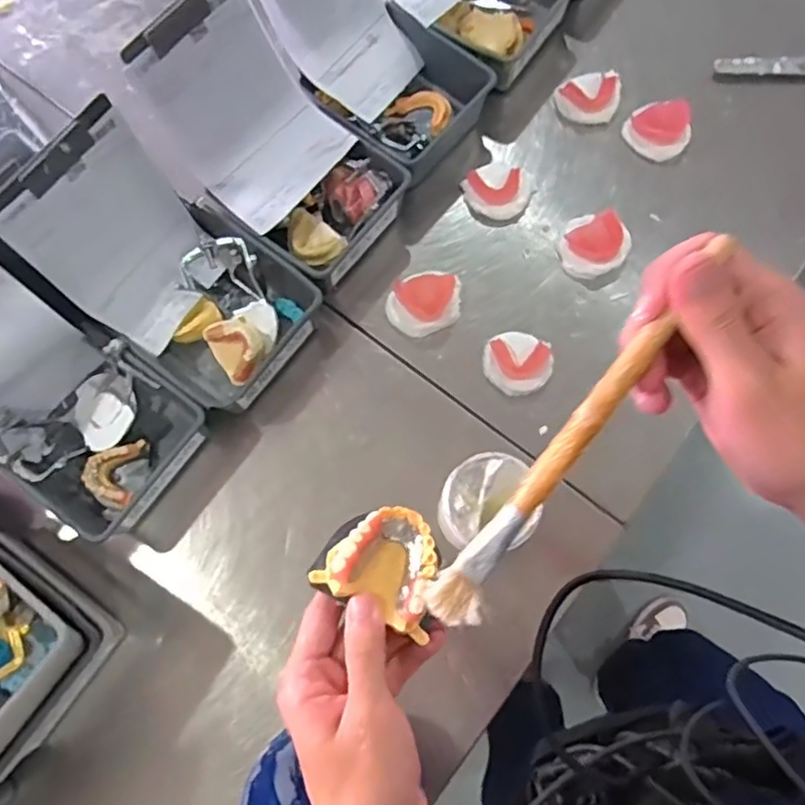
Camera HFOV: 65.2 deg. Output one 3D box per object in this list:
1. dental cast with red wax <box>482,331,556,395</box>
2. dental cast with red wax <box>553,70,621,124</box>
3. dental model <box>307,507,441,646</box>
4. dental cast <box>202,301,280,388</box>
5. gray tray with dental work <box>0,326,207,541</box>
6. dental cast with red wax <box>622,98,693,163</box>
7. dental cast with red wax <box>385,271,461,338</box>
[{"bbox_3d":[0.124,-0.045,0.676,0.073,0.021,0.068,0,74,1],"label":"dental cast with red wax"},{"bbox_3d":[0.230,-0.368,0.765,0.077,0.026,0.060,-11,74,-2],"label":"dental cast with red wax"},{"bbox_3d":[-0.010,0.084,0.339,0.065,0.023,0.055,27,77,8],"label":"dental model"},{"bbox_3d":[-0.162,-0.068,0.655,0.076,0.033,0.072,-33,76,-8],"label":"dental cast"},{"bbox_3d":[-0.300,0.033,0.639,0.168,0.068,0.161,35,78,10],"label":"gray tray with dental work"},{"bbox_3d":[0.309,-0.325,0.748,0.072,0.023,0.063,-19,75,-4],"label":"dental cast with red wax"},{"bbox_3d":[0.024,-0.111,0.695,0.082,0.021,0.066,-12,74,-2],"label":"dental cast with red wax"}]

